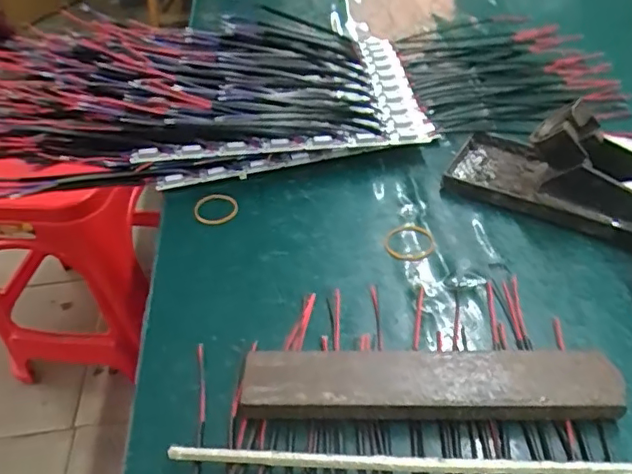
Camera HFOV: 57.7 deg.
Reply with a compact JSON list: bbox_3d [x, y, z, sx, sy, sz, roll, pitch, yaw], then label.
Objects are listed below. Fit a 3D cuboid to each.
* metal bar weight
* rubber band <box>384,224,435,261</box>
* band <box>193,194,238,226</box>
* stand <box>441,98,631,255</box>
[{"bbox_3d":[0.060,0.081,0.316,0.196,0.021,0.036,-1,44,5],"label":"metal bar weight"},{"bbox_3d":[0.068,0.003,0.414,0.035,0.004,0.037,-1,44,5],"label":"rubber band"},{"bbox_3d":[-0.080,-0.023,0.455,0.034,0.004,0.034,-14,44,-9],"label":"band"},{"bbox_3d":[0.177,-0.059,0.421,0.147,0.067,0.076,23,51,27],"label":"stand"}]

